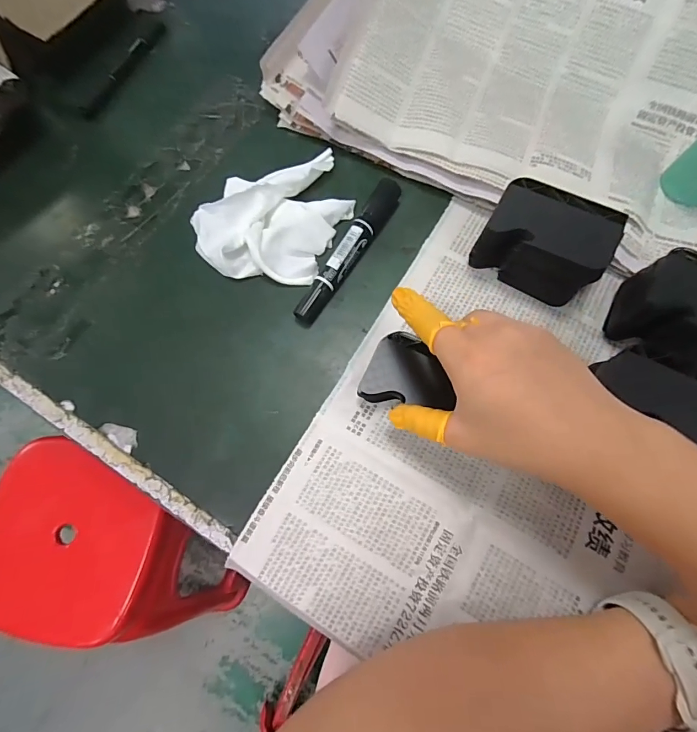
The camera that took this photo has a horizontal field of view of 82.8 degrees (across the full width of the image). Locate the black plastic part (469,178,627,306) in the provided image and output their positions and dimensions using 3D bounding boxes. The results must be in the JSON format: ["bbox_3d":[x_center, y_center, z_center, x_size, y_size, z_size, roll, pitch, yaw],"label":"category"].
[{"bbox_3d":[0.149,-0.093,0.301,0.087,0.052,0.057,31,76,11],"label":"black plastic part"}]

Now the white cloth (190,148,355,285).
[{"bbox_3d":[-0.059,-0.133,0.330,0.106,0.029,0.134,23,75,9],"label":"white cloth"}]

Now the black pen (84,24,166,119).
[{"bbox_3d":[-0.227,-0.306,0.401,0.014,0.012,0.133,27,76,10],"label":"black pen"}]

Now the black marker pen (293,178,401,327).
[{"bbox_3d":[0.000,-0.096,0.324,0.018,0.019,0.142,31,76,11],"label":"black marker pen"}]

